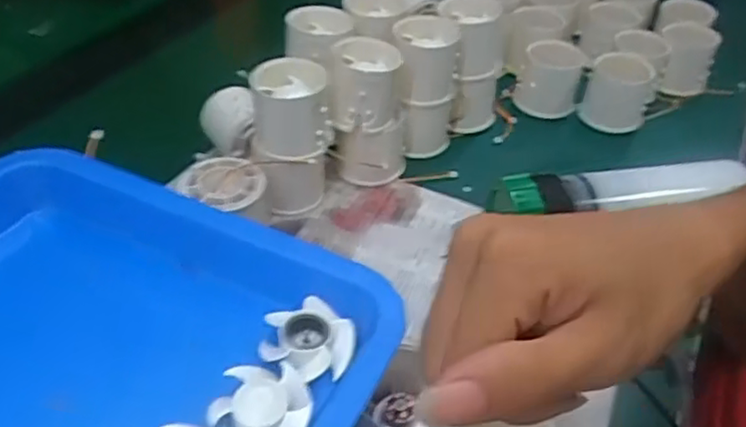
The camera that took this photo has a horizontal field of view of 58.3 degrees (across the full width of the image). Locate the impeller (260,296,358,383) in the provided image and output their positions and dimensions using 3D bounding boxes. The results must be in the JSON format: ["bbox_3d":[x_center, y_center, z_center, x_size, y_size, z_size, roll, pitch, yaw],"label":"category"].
[{"bbox_3d":[-0.033,0.063,0.325,0.042,0.015,0.040,1,42,-1],"label":"impeller"}]

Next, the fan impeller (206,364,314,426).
[{"bbox_3d":[-0.049,0.088,0.297,0.043,0.014,0.040,0,42,-3],"label":"fan impeller"}]

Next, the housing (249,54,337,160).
[{"bbox_3d":[-0.056,-0.071,0.465,0.053,0.054,0.053,-2,42,-5],"label":"housing"}]

